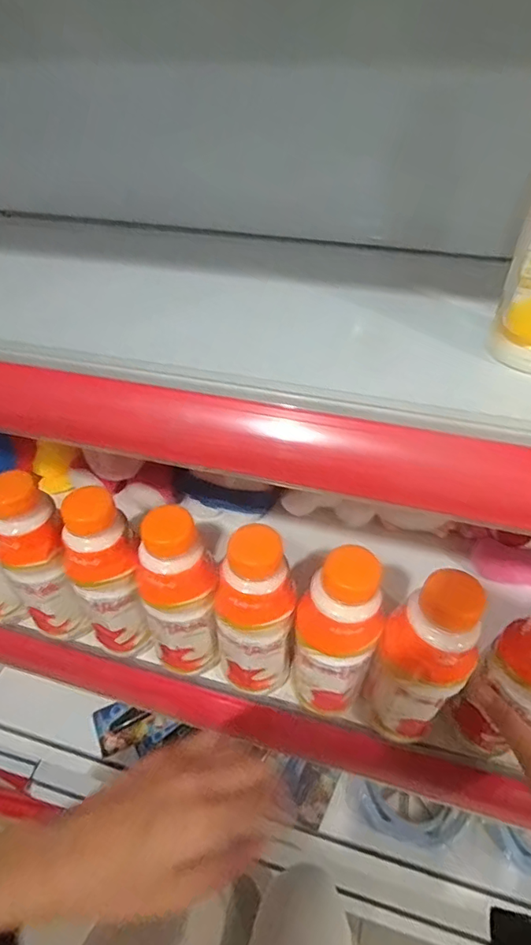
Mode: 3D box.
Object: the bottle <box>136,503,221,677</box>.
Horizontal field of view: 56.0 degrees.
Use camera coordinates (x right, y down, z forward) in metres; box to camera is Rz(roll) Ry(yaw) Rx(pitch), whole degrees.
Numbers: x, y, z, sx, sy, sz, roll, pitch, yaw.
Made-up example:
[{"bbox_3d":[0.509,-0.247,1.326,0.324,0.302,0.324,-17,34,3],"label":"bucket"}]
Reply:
[{"bbox_3d":[-0.074,0.108,0.431,0.058,0.186,0.050,-11,43,-14],"label":"bottle"}]

